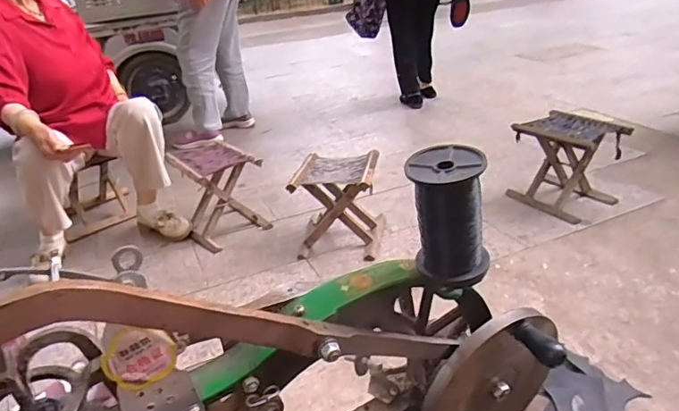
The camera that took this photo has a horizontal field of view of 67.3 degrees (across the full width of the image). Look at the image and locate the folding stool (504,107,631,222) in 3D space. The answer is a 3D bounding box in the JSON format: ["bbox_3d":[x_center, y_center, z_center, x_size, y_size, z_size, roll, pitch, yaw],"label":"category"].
[{"bbox_3d":[0.730,-0.142,1.652,0.226,0.265,0.311,-22,34,-29],"label":"folding stool"}]

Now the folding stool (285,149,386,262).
[{"bbox_3d":[0.003,-0.005,1.603,0.267,0.254,0.257,4,30,15],"label":"folding stool"}]

